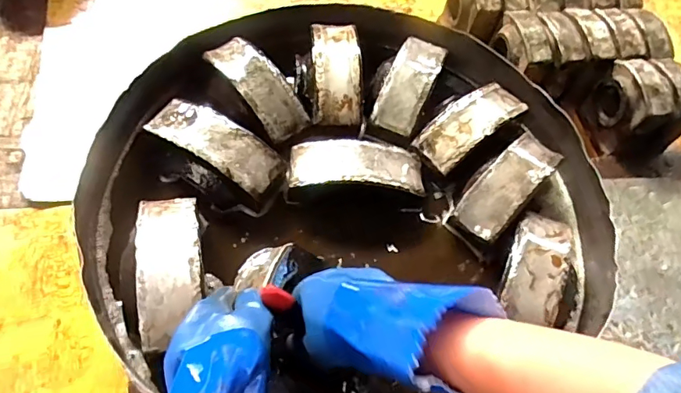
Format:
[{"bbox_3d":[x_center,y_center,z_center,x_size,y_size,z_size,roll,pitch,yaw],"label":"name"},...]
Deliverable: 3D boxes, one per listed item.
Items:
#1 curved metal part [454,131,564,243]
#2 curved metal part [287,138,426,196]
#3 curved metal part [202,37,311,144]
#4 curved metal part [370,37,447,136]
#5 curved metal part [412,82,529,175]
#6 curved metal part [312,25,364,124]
[{"bbox_3d":[0.203,-0.018,0.594,0.061,0.031,0.155,42,64,14],"label":"curved metal part"},{"bbox_3d":[0.020,-0.037,0.582,0.158,0.031,0.055,4,61,-6],"label":"curved metal part"},{"bbox_3d":[-0.104,-0.138,0.616,0.061,0.035,0.155,-33,71,-23],"label":"curved metal part"},{"bbox_3d":[0.093,-0.153,0.656,0.057,0.034,0.152,24,61,5],"label":"curved metal part"},{"bbox_3d":[0.166,-0.095,0.629,0.151,0.029,0.063,-34,71,-23],"label":"curved metal part"},{"bbox_3d":[-0.004,-0.168,0.648,0.062,0.034,0.155,1,61,-8],"label":"curved metal part"}]

